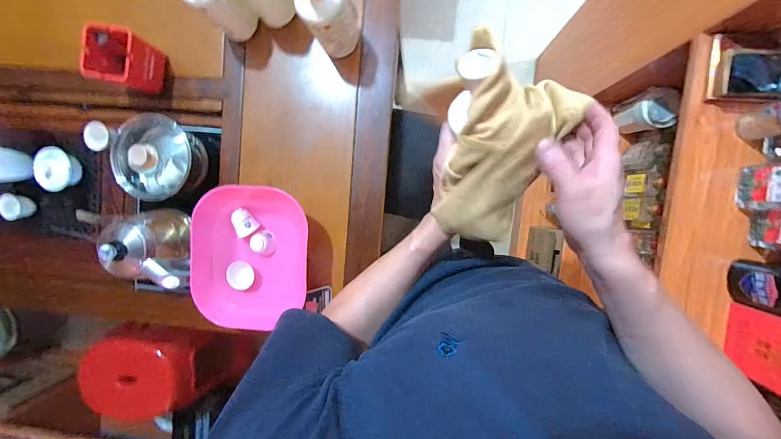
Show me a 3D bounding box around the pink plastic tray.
[{"bbox_3d":[-0.265,0.072,0.652,0.210,0.078,0.272,6,94,4],"label":"pink plastic tray"}]

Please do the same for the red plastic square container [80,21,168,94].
[{"bbox_3d":[-0.513,-0.305,0.640,0.098,0.102,0.095,14,94,4],"label":"red plastic square container"}]

